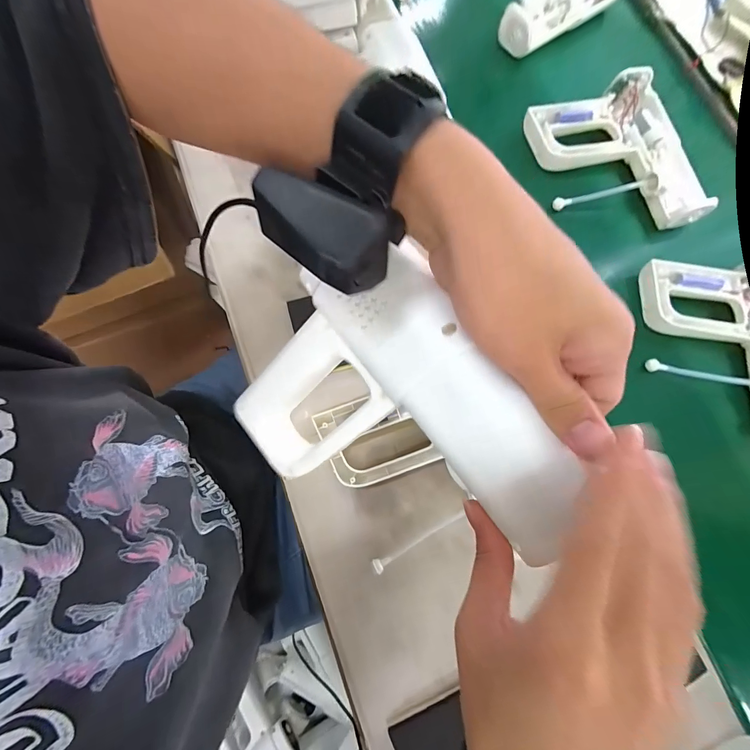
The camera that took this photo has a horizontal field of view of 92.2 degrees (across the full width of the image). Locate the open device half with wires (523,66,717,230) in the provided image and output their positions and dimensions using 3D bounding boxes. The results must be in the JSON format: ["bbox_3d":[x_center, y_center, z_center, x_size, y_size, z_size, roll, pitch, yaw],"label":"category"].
[{"bbox_3d":[0.321,-0.282,0.473,0.175,0.034,0.212,-19,79,-6],"label":"open device half with wires"}]

